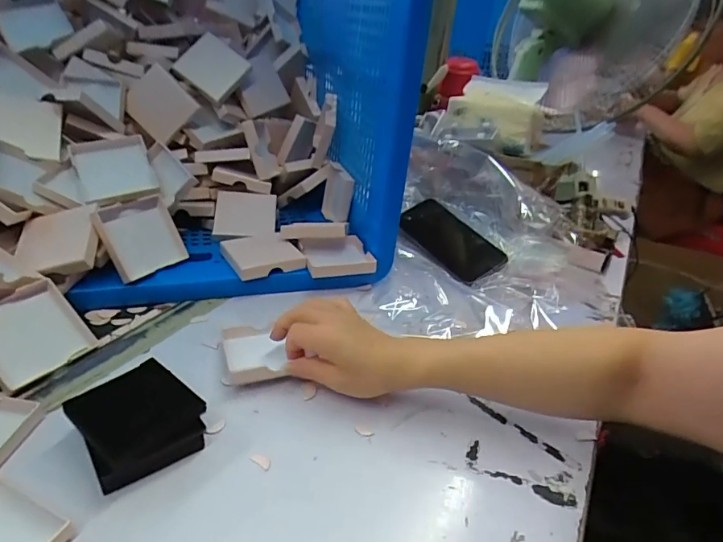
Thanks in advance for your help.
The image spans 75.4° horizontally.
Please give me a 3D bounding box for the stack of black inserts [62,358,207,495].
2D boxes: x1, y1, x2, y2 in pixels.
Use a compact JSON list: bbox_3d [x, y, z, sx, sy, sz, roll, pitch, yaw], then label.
[{"bbox_3d":[-0.166,0.115,0.351,0.079,0.037,0.075,28,36,30],"label":"stack of black inserts"}]

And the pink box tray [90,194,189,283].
[{"bbox_3d":[-0.239,-0.039,0.509,0.012,0.079,0.080,-13,15,38],"label":"pink box tray"}]

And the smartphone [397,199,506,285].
[{"bbox_3d":[0.120,-0.045,0.667,0.086,0.015,0.167,-31,55,-22],"label":"smartphone"}]

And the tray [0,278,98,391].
[{"bbox_3d":[-0.295,0.054,0.418,0.079,0.012,0.078,58,37,-6],"label":"tray"}]

